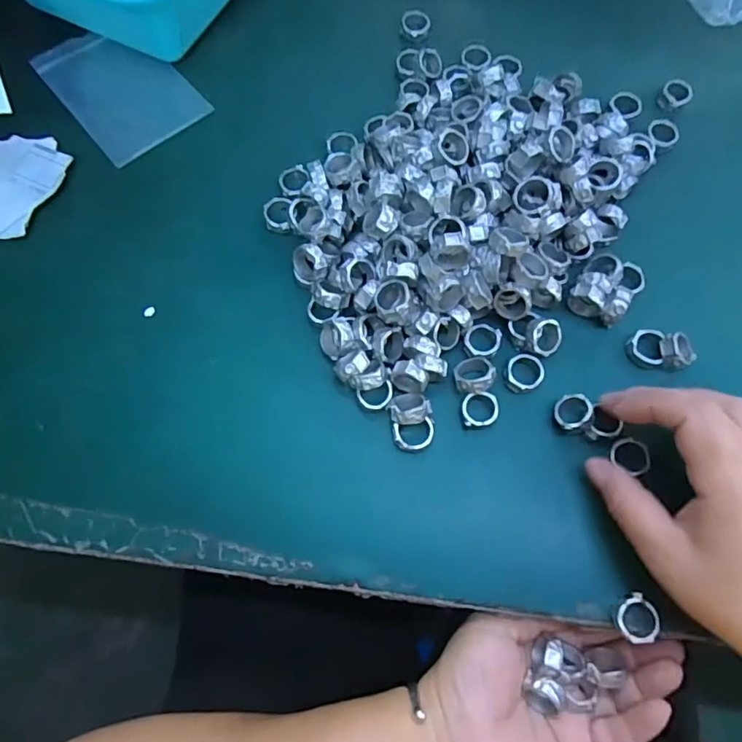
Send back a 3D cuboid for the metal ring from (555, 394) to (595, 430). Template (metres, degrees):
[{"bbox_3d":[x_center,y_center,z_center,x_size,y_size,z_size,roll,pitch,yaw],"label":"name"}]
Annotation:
[{"bbox_3d":[0.113,0.022,0.300,0.019,0.012,0.019,0,71,0],"label":"metal ring"}]

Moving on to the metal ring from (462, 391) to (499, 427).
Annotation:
[{"bbox_3d":[0.062,0.022,0.303,0.020,0.007,0.019,-4,71,-1],"label":"metal ring"}]

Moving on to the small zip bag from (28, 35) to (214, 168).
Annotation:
[{"bbox_3d":[-0.183,-0.207,0.389,0.079,0.004,0.121,-40,76,-15],"label":"small zip bag"}]

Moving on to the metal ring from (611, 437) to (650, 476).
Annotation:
[{"bbox_3d":[0.143,0.046,0.294,0.020,0.005,0.019,0,68,0],"label":"metal ring"}]

